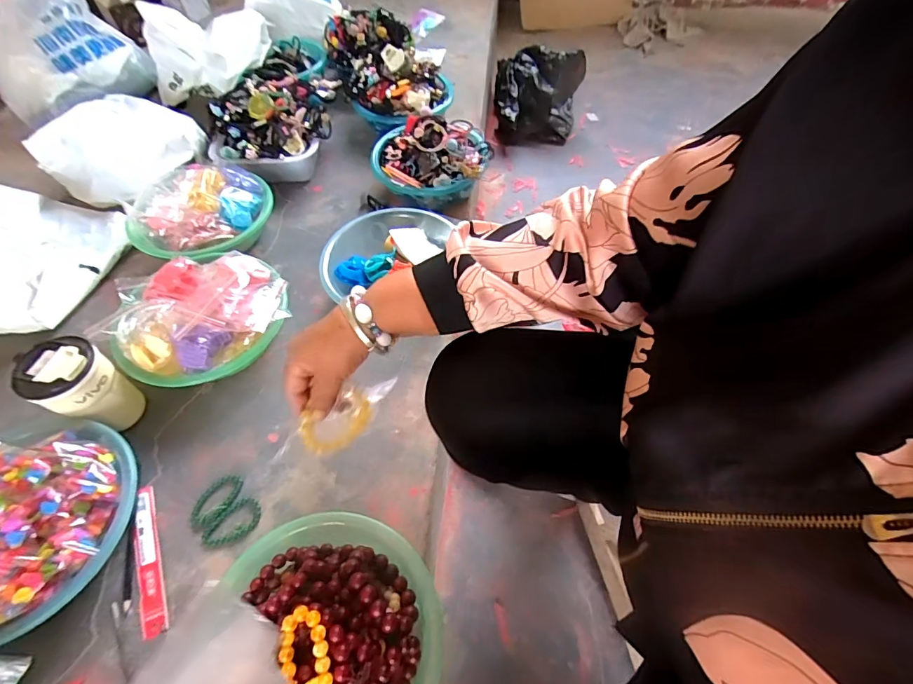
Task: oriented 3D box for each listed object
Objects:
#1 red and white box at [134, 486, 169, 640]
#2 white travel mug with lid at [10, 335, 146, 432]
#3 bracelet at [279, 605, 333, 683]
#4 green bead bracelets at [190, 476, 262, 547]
[{"bbox_3d":[-0.368,0.255,0.528,0.025,0.006,0.174,-22,58,-13],"label":"red and white box"},{"bbox_3d":[-0.477,0.062,0.577,0.081,0.139,0.081,-1,56,1],"label":"white travel mug with lid"},{"bbox_3d":[-0.133,0.284,0.391,0.043,0.018,0.086,-19,58,-11],"label":"bracelet"},{"bbox_3d":[-0.293,0.215,0.558,0.072,0.006,0.083,-40,64,-22],"label":"green bead bracelets"}]

